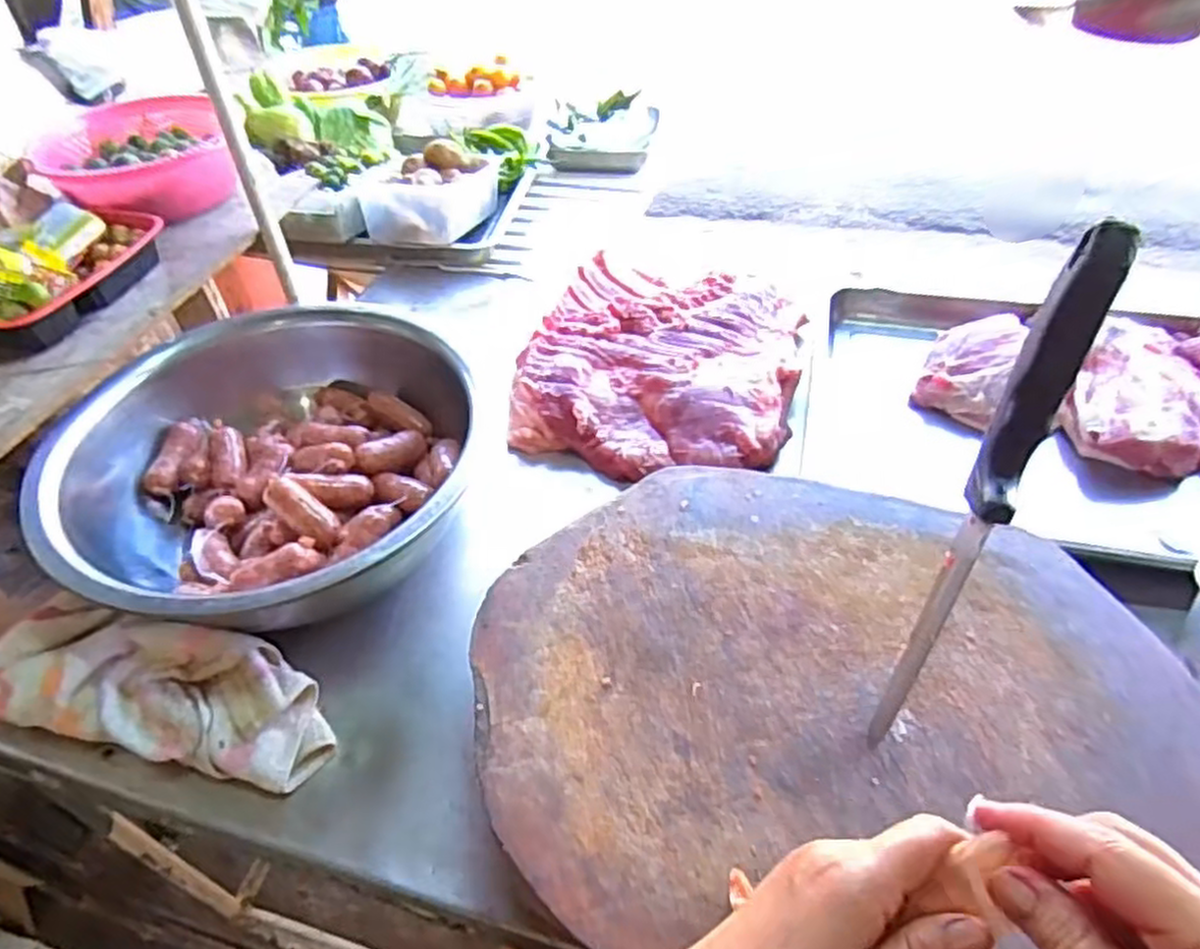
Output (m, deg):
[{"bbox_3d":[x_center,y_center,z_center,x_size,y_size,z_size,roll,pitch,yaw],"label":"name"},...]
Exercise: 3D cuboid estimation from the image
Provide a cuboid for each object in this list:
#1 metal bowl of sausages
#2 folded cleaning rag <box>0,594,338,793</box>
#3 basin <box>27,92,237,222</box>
[{"bbox_3d":[-0.302,0.005,0.660,0.331,0.137,0.310,-1,47,2],"label":"metal bowl of sausages"},{"bbox_3d":[-0.345,0.166,0.577,0.285,0.052,0.104,10,48,12],"label":"folded cleaning rag"},{"bbox_3d":[-0.562,-0.387,0.906,0.195,0.073,0.230,-22,50,-16],"label":"basin"}]

